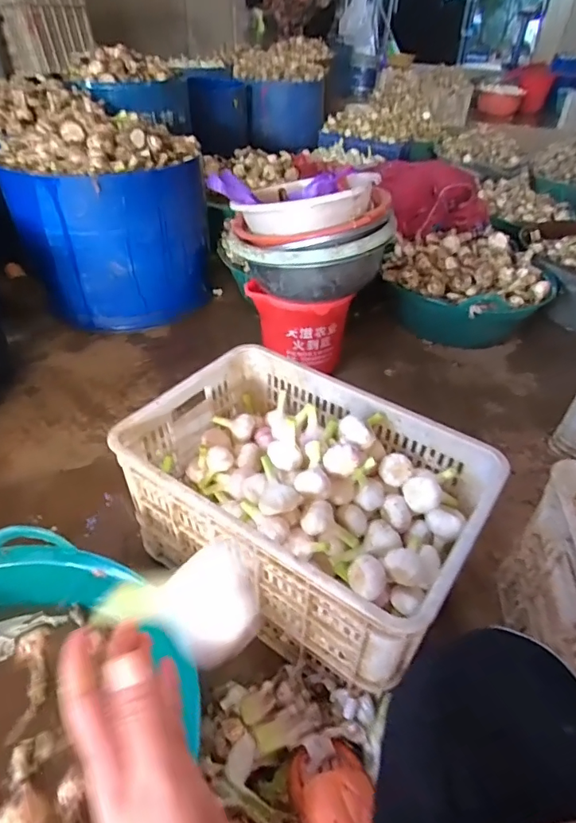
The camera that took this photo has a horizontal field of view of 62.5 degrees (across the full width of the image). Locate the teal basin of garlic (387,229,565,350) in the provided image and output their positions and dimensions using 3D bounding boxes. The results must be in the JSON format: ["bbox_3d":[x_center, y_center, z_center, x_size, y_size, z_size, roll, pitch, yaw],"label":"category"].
[{"bbox_3d":[0.527,-0.377,1.451,0.480,0.258,0.376,24,44,23],"label":"teal basin of garlic"}]

